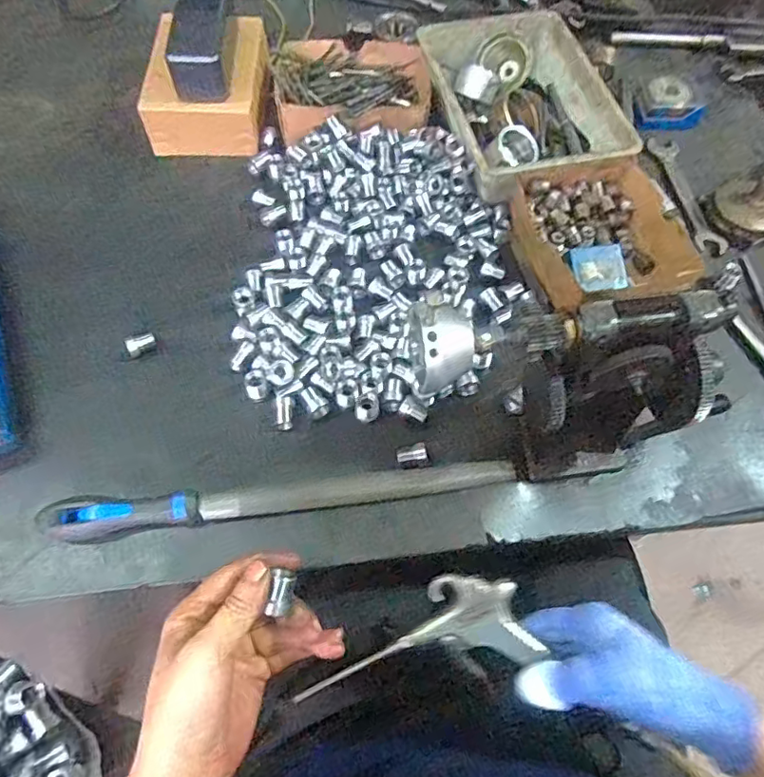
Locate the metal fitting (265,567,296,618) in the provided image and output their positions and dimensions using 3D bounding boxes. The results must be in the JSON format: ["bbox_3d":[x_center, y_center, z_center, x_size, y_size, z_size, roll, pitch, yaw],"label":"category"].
[{"bbox_3d":[-0.058,0.121,0.330,0.012,0.013,0.025,5,62,0],"label":"metal fitting"}]

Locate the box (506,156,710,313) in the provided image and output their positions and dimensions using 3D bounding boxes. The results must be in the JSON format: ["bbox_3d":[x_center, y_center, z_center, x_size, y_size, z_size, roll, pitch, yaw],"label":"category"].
[{"bbox_3d":[0.217,-0.151,0.559,0.150,0.049,0.177,-12,64,-8],"label":"box"}]

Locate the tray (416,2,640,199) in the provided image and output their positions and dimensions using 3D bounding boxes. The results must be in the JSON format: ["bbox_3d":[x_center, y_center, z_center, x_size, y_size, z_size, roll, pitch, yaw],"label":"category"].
[{"bbox_3d":[0.150,-0.320,0.631,0.172,0.060,0.256,-15,64,-9],"label":"tray"}]

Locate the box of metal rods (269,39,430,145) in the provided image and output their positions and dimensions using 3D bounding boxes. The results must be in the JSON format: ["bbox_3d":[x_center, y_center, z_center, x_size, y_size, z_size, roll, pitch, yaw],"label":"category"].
[{"bbox_3d":[-0.029,-0.344,0.647,0.183,0.044,0.146,-10,63,-7],"label":"box of metal rods"}]

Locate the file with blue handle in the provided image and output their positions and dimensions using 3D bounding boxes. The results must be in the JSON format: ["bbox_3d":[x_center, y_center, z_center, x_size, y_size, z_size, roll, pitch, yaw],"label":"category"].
[{"bbox_3d":[-0.071,0.083,0.438,0.352,0.031,0.027,-7,63,-6],"label":"file with blue handle"}]

